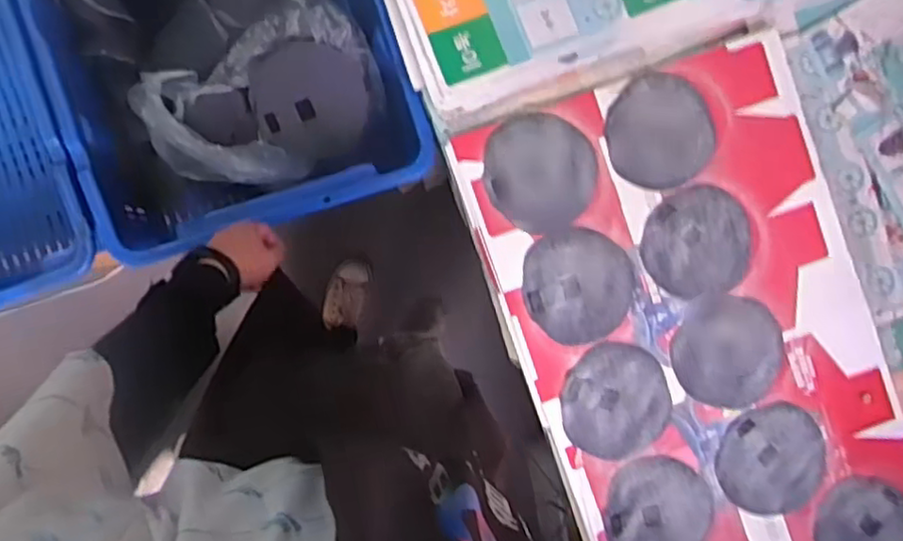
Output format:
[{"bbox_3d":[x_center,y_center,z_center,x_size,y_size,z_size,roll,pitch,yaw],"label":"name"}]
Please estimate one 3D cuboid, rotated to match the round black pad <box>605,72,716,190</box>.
[{"bbox_3d":[0.273,-0.183,0.915,0.139,0.019,0.146,0,97,-1],"label":"round black pad"}]

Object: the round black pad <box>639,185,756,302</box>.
[{"bbox_3d":[0.327,-0.039,0.921,0.144,0.023,0.142,0,90,-5],"label":"round black pad"}]

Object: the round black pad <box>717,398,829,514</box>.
[{"bbox_3d":[0.446,0.258,0.954,0.160,0.010,0.148,0,90,-5],"label":"round black pad"}]

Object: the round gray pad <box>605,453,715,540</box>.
[{"bbox_3d":[0.276,0.322,0.935,0.143,0.013,0.147,0,90,-5],"label":"round gray pad"}]

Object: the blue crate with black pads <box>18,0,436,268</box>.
[{"bbox_3d":[-0.322,-0.382,0.913,0.430,0.256,0.663,-18,92,-5],"label":"blue crate with black pads"}]

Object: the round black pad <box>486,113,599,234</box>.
[{"bbox_3d":[0.118,-0.129,0.904,0.141,0.011,0.151,0,90,-5],"label":"round black pad"}]

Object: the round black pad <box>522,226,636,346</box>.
[{"bbox_3d":[0.168,0.020,0.915,0.145,0.012,0.148,0,87,-8],"label":"round black pad"}]

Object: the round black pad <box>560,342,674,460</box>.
[{"bbox_3d":[0.222,0.175,0.925,0.149,0.019,0.146,0,90,-5],"label":"round black pad"}]

